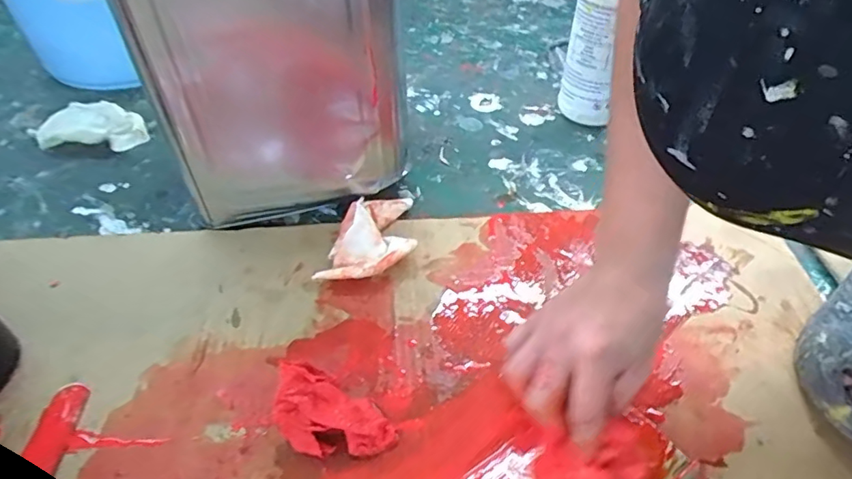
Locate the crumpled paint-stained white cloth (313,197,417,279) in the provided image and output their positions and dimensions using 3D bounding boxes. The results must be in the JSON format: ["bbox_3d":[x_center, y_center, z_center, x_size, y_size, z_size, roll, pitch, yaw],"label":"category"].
[{"bbox_3d":[-0.060,-0.008,0.535,0.100,0.037,0.112,-4,45,-6],"label":"crumpled paint-stained white cloth"}]

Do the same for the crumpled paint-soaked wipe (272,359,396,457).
[{"bbox_3d":[-0.069,0.122,0.394,0.093,0.050,0.057,4,45,3],"label":"crumpled paint-soaked wipe"}]

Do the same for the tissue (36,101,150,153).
[{"bbox_3d":[-0.430,-0.151,0.693,0.144,0.020,0.081,5,45,3],"label":"tissue"}]

